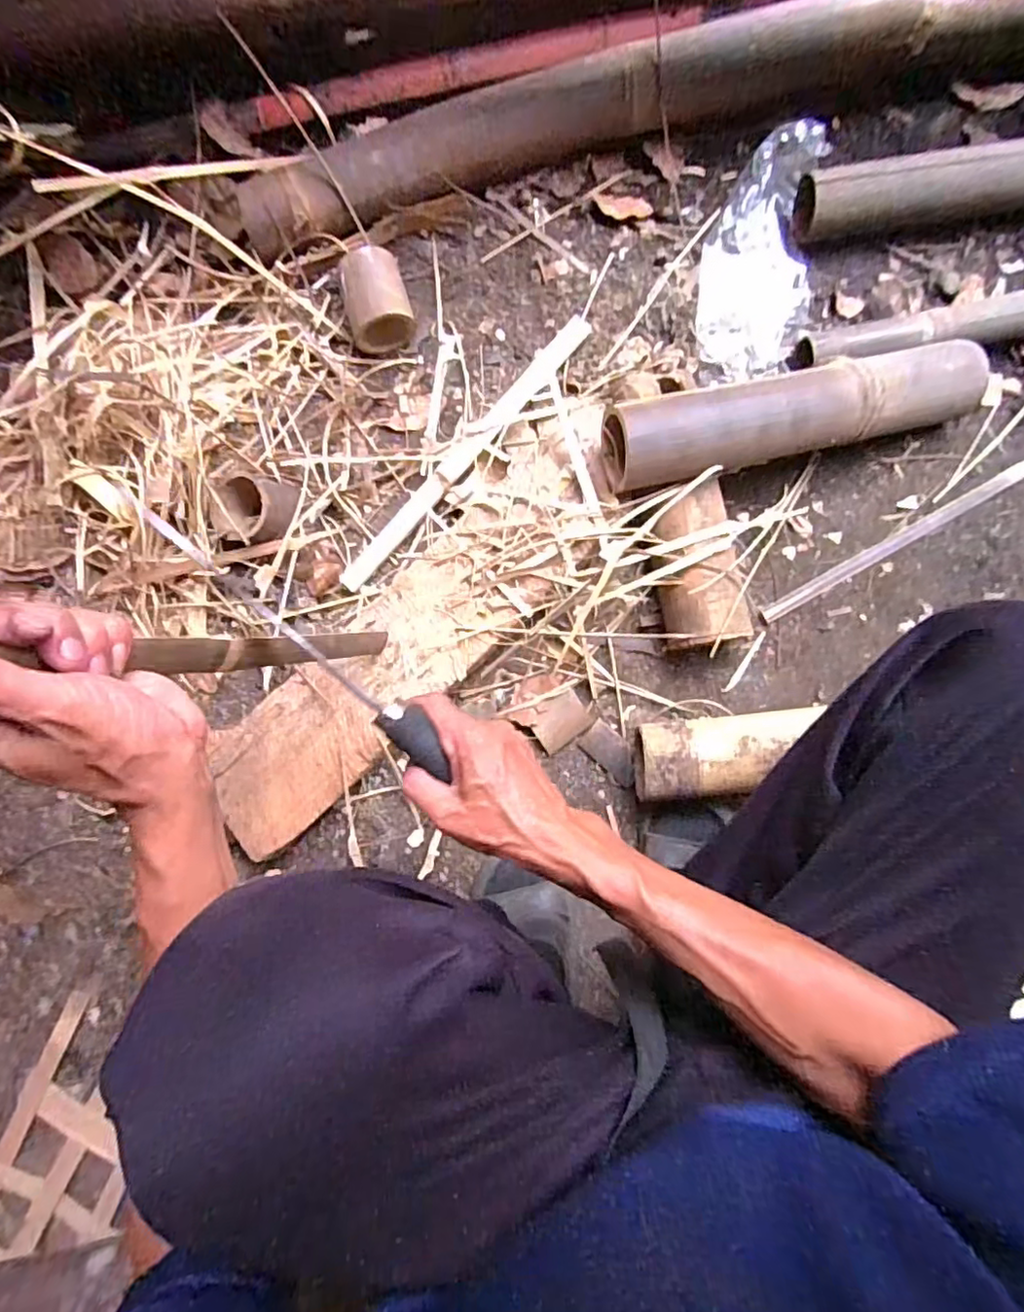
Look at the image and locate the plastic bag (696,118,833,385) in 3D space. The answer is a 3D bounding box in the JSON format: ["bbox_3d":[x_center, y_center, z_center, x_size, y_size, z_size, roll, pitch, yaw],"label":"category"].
[{"bbox_3d":[0.269,-0.427,0.649,0.120,0.095,0.238,7,85,2],"label":"plastic bag"}]

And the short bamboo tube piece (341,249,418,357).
[{"bbox_3d":[-0.148,-0.391,0.674,0.070,0.056,0.099,-12,85,0],"label":"short bamboo tube piece"}]

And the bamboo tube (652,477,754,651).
[{"bbox_3d":[0.186,-0.089,0.636,0.084,0.075,0.161,-12,83,-1],"label":"bamboo tube"}]

